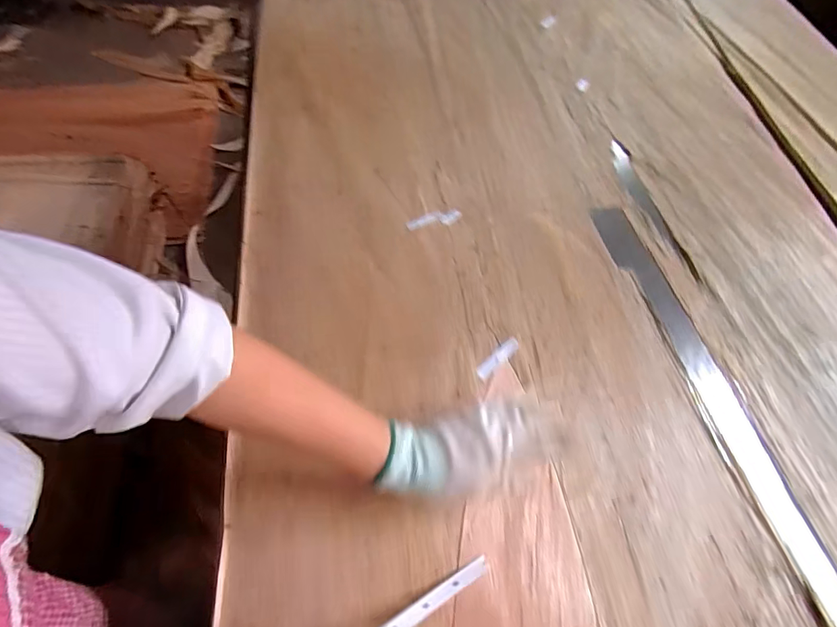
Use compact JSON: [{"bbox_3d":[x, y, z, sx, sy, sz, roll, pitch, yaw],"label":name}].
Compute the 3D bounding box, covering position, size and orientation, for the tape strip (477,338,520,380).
[{"bbox_3d":[0.095,0.053,0.507,0.065,0.007,0.018,-36,69,-22],"label":"tape strip"}]

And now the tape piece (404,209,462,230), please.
[{"bbox_3d":[0.023,-0.137,0.620,0.083,0.005,0.027,-14,62,-12],"label":"tape piece"}]

